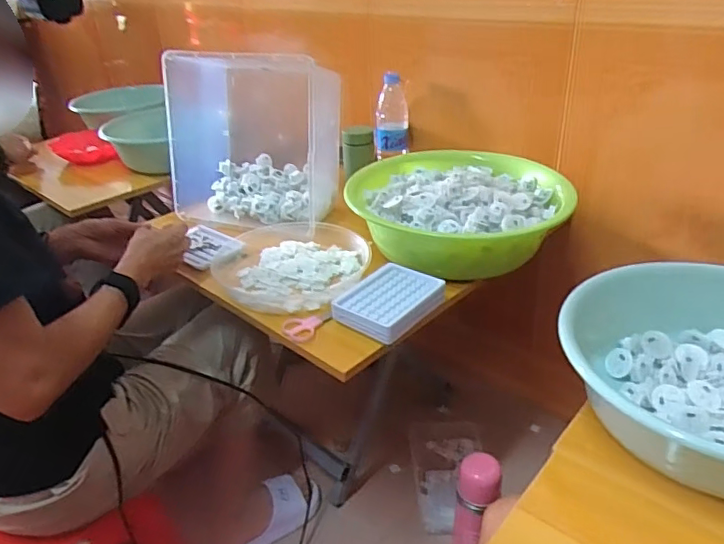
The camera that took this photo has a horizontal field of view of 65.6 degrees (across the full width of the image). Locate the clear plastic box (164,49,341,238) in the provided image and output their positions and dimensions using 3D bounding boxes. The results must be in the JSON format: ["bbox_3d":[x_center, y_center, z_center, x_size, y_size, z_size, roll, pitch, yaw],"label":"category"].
[{"bbox_3d":[-0.170,-0.218,0.919,0.263,0.255,0.138,8,33,18],"label":"clear plastic box"}]

